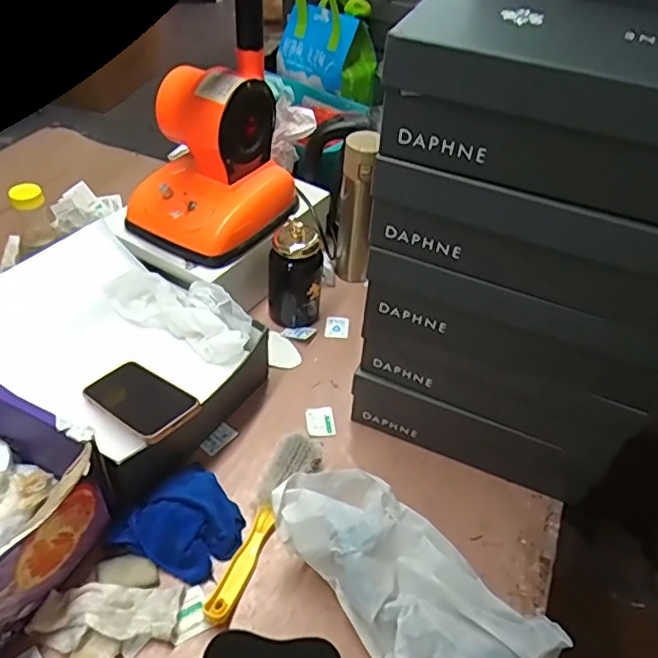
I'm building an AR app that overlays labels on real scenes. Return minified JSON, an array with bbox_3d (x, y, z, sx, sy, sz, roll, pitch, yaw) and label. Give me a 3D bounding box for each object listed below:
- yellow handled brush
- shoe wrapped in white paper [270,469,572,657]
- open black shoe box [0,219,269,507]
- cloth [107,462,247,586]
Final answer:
[{"bbox_3d":[-0.068,0.206,0.656,0.052,0.030,0.233,19,45,13],"label":"yellow handled brush"},{"bbox_3d":[0.073,0.248,0.588,0.127,0.091,0.272,-31,55,-32],"label":"shoe wrapped in white paper"},{"bbox_3d":[-0.271,0.029,0.758,0.332,0.124,0.258,29,49,22],"label":"open black shoe box"},{"bbox_3d":[-0.153,0.204,0.650,0.118,0.036,0.112,19,46,14],"label":"cloth"}]

